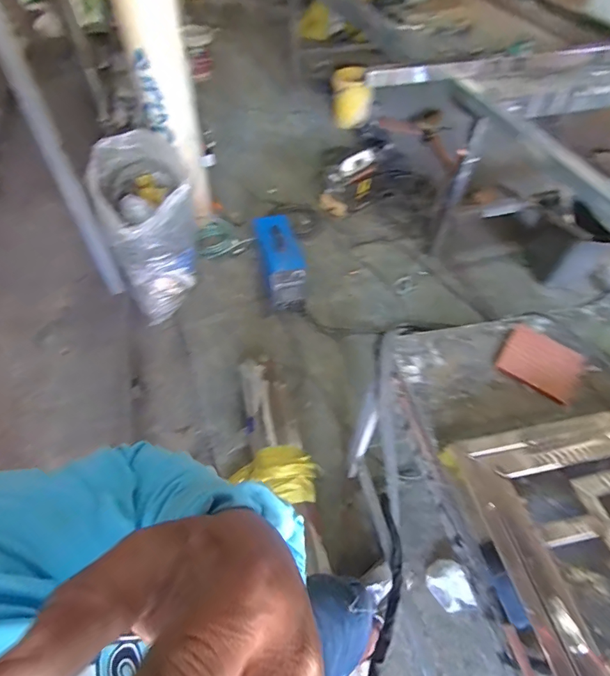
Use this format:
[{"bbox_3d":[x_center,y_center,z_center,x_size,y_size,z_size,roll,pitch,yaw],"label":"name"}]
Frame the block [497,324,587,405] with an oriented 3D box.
[{"bbox_3d":[0.481,0.048,0.815,0.145,0.014,0.165,32,57,22],"label":"block"}]

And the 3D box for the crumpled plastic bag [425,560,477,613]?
[{"bbox_3d":[0.414,0.722,1.165,0.094,0.040,0.128,-44,57,15],"label":"crumpled plastic bag"}]

